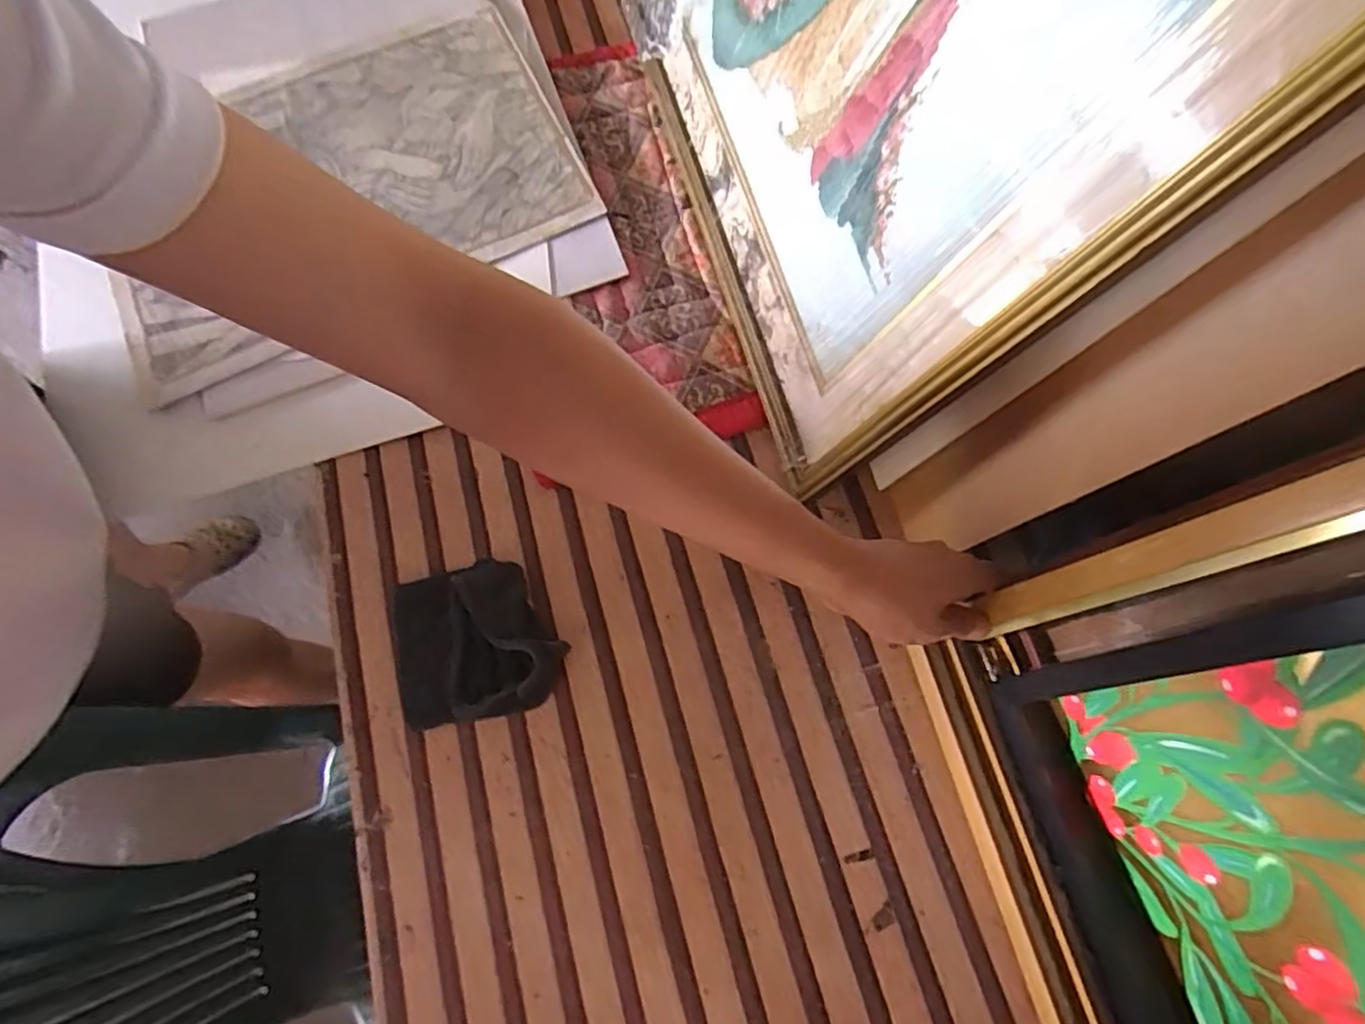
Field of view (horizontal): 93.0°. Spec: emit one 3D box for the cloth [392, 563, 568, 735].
[{"bbox_3d":[-0.167,0.103,0.520,0.122,0.027,0.123,-18,73,-4],"label":"cloth"}]

